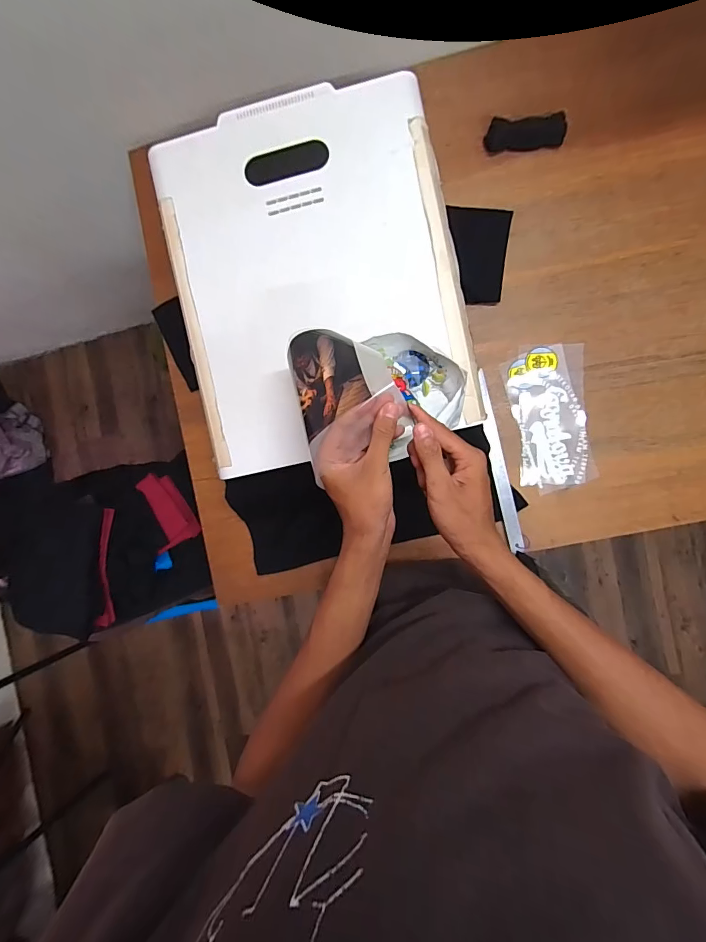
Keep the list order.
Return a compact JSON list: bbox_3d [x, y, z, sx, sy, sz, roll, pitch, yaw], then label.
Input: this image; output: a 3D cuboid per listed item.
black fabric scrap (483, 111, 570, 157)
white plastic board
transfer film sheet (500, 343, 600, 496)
[{"bbox_3d":[0.296,-0.579,0.708,0.130,0.031,0.047,-4,91,5],"label":"black fabric scrap"},{"bbox_3d":[-0.057,-0.276,0.585,0.397,0.031,0.494,-13,92,3],"label":"white plastic board"},{"bbox_3d":[0.347,-0.093,0.721,0.129,0.011,0.250,-7,91,5],"label":"transfer film sheet"}]

